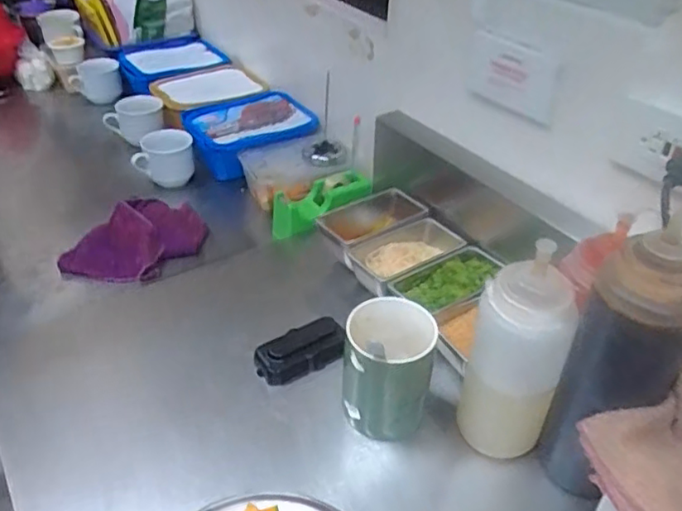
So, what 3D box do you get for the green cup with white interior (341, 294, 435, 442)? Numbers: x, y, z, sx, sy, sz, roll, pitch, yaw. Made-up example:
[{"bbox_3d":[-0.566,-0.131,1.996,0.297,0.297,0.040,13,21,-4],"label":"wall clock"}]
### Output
[{"bbox_3d":[0.046,0.114,0.615,0.084,0.130,0.079,1,38,-1],"label":"green cup with white interior"}]

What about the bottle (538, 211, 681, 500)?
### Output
[{"bbox_3d":[0.226,0.093,0.503,0.076,0.262,0.064,30,46,32],"label":"bottle"}]

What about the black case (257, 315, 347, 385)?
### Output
[{"bbox_3d":[-0.042,0.106,0.683,0.102,0.028,0.054,-21,43,-26],"label":"black case"}]

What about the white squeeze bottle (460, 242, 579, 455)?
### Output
[{"bbox_3d":[0.154,0.090,0.541,0.078,0.209,0.062,12,39,13],"label":"white squeeze bottle"}]

